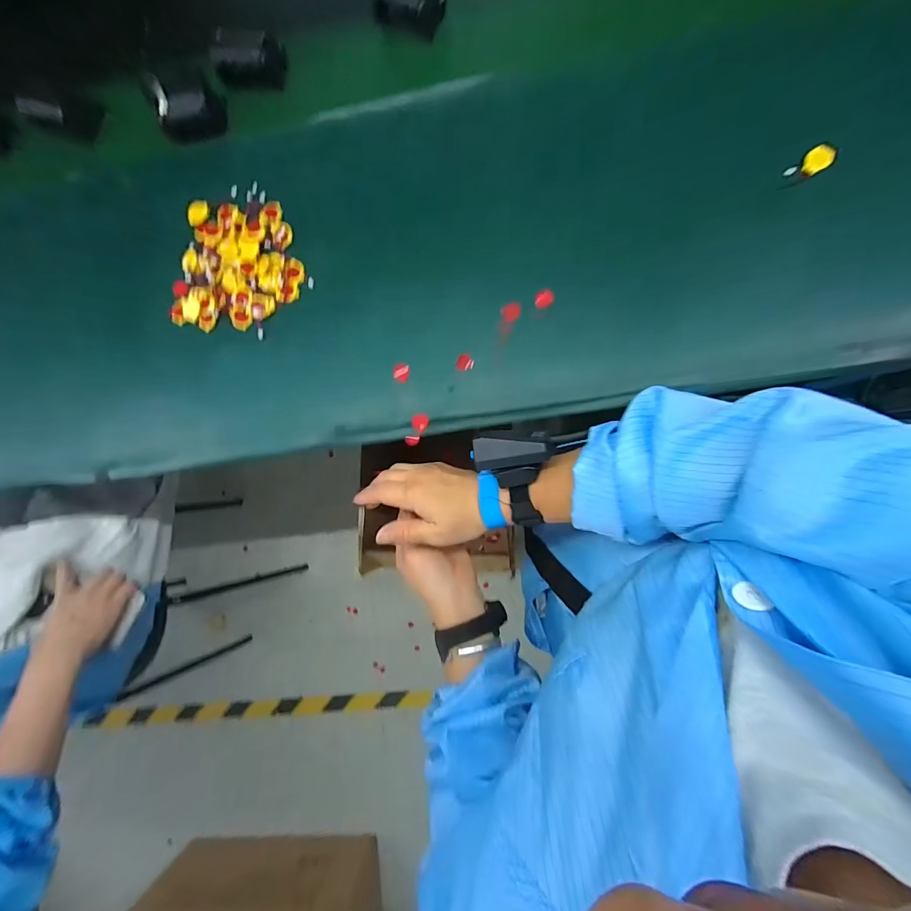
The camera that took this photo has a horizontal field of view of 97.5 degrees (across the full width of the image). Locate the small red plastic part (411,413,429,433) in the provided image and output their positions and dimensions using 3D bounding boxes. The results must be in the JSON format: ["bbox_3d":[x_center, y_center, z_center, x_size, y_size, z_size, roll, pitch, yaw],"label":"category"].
[{"bbox_3d":[-0.035,-0.034,0.391,0.017,0.004,0.017,-1,85,7],"label":"small red plastic part"}]

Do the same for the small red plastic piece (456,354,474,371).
[{"bbox_3d":[0.009,-0.090,0.388,0.018,0.005,0.015,-5,84,7],"label":"small red plastic piece"}]

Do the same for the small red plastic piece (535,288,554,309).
[{"bbox_3d":[0.085,-0.151,0.384,0.017,0.004,0.020,1,85,7],"label":"small red plastic piece"}]

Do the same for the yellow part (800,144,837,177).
[{"bbox_3d":[0.327,-0.268,0.362,0.025,0.009,0.021,-37,82,3],"label":"yellow part"}]

